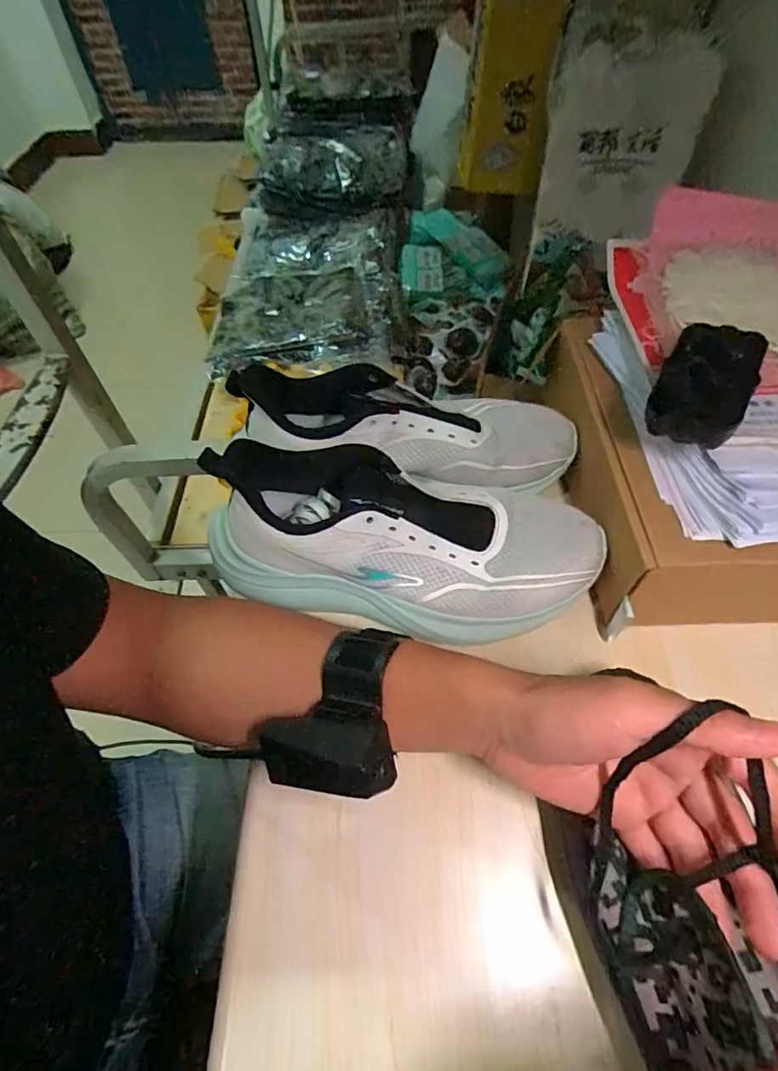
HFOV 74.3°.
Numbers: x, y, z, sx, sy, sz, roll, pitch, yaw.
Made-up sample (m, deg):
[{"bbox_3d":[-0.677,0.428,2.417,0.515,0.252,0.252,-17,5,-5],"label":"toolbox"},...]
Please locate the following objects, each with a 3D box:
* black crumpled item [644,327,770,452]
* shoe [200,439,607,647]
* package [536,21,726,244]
[{"bbox_3d":[0.204,-0.098,0.333,0.052,0.028,0.104,29,61,20],"label":"black crumpled item"},{"bbox_3d":[0.011,-0.001,0.355,0.266,0.092,0.099,7,56,7],"label":"shoe"},{"bbox_3d":[0.341,-0.590,0.774,0.195,0.238,0.089,-2,55,0],"label":"package"}]

